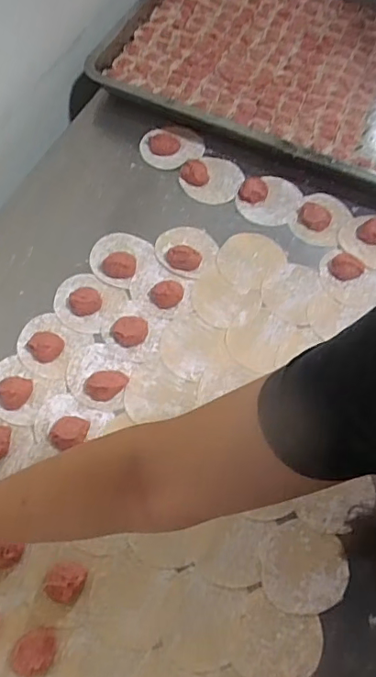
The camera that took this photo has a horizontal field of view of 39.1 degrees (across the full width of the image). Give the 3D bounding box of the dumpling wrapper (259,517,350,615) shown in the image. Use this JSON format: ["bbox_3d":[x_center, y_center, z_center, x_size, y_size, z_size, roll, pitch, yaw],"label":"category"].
[{"bbox_3d":[0.110,0.218,0.509,0.081,0.007,0.080,1,63,-2],"label":"dumpling wrapper"}]

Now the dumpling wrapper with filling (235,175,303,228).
[{"bbox_3d":[0.107,-0.184,0.696,0.079,0.013,0.076,1,63,-2],"label":"dumpling wrapper with filling"}]

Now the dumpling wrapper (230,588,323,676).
[{"bbox_3d":[0.080,0.273,0.473,0.073,0.004,0.068,23,65,9],"label":"dumpling wrapper"}]

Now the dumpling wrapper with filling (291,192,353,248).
[{"bbox_3d":[0.173,-0.156,0.682,0.065,0.015,0.081,21,65,9],"label":"dumpling wrapper with filling"}]

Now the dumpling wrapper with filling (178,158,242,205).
[{"bbox_3d":[0.031,-0.216,0.709,0.081,0.013,0.076,1,63,-2],"label":"dumpling wrapper with filling"}]

